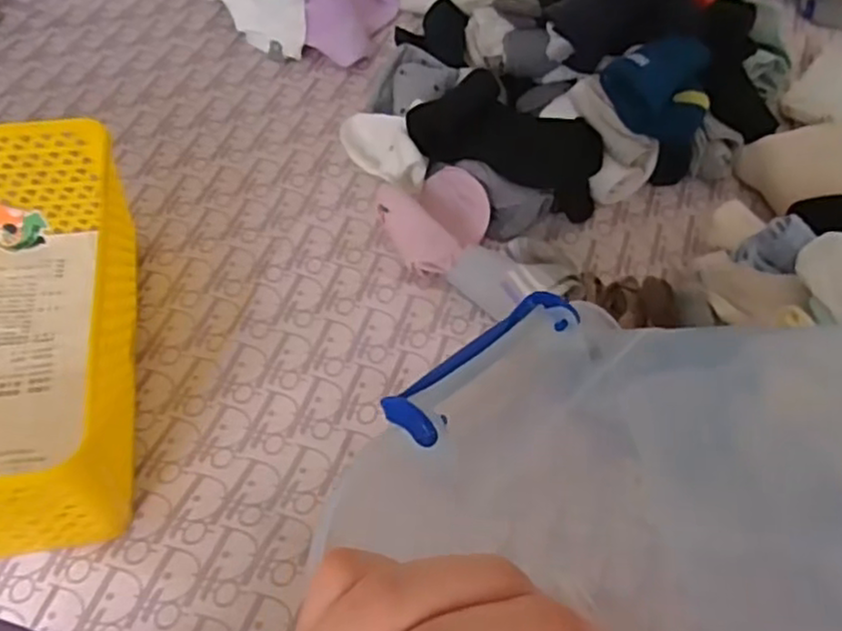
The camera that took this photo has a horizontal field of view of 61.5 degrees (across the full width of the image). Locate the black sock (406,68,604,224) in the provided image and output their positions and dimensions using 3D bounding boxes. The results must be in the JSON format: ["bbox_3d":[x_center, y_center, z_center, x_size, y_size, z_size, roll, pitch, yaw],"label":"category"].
[{"bbox_3d":[0.079,-0.152,0.607,0.176,0.061,0.081,22,59,-3],"label":"black sock"}]

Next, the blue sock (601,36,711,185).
[{"bbox_3d":[0.197,-0.171,0.607,0.086,0.116,0.060,-20,61,-14],"label":"blue sock"}]

